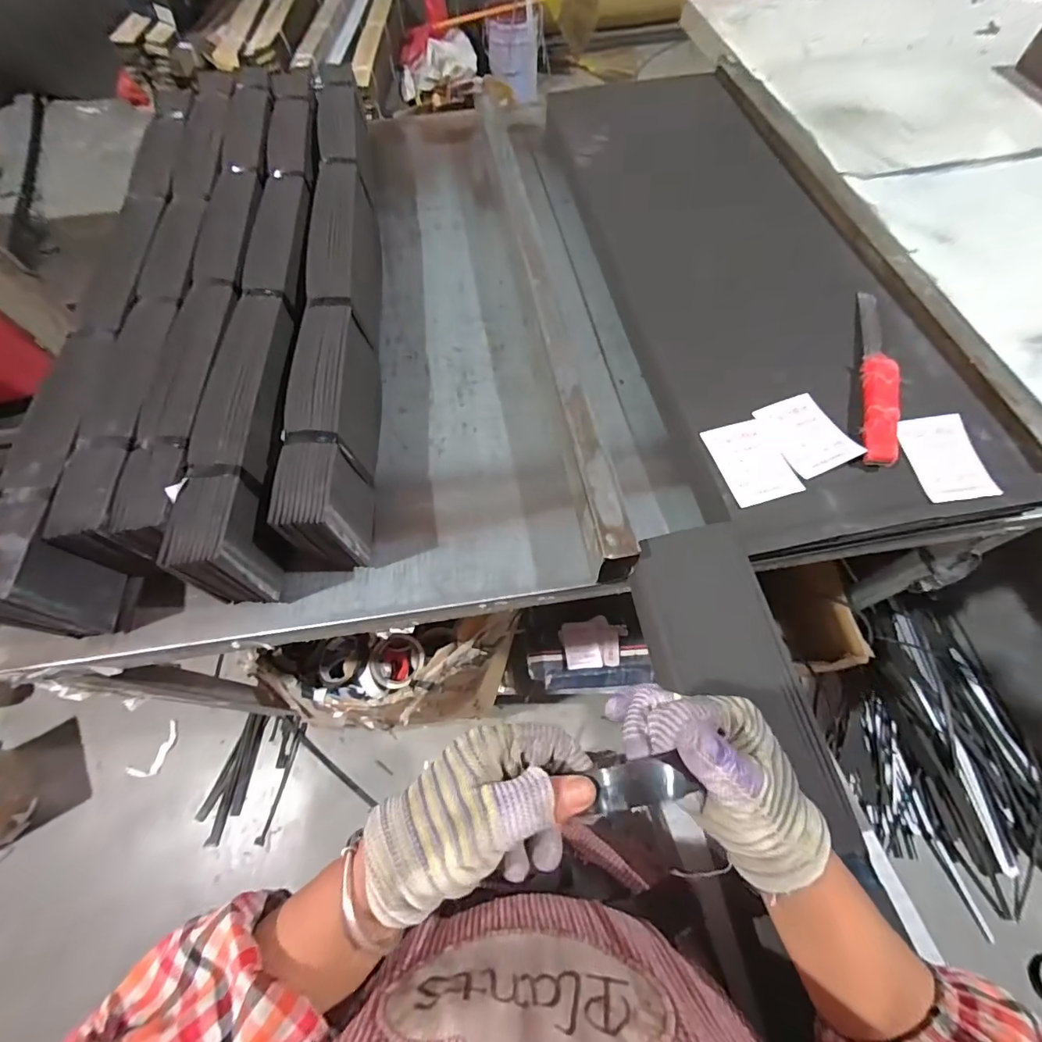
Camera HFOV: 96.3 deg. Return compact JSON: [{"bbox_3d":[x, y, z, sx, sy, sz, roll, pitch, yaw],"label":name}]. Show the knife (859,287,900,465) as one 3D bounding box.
[{"bbox_3d":[0.443,-0.190,0.577,0.035,0.027,0.297,15,65,10],"label":"knife"}]

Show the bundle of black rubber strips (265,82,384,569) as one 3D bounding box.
[{"bbox_3d":[-0.258,-0.348,0.703,0.089,0.120,0.889,-8,63,-2],"label":"bundle of black rubber strips"}]

